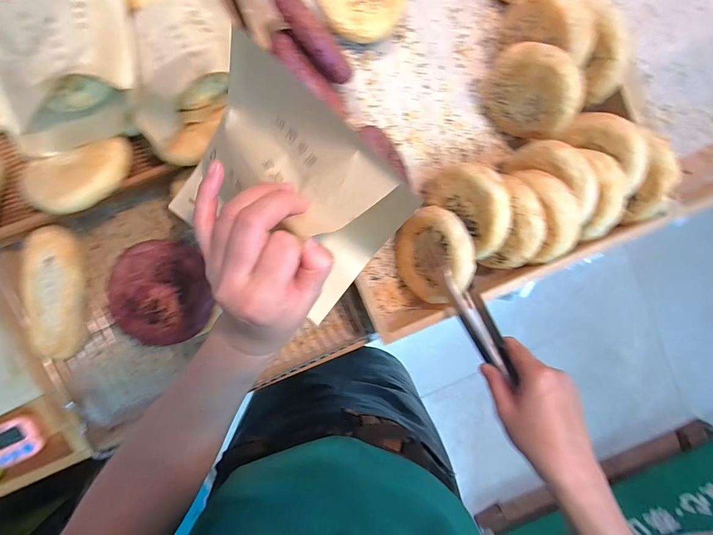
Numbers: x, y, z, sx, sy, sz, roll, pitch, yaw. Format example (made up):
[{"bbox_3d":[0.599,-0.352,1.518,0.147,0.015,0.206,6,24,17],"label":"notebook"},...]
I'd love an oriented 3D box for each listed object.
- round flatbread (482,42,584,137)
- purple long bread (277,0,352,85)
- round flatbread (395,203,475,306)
[{"bbox_3d":[0.215,-0.217,0.442,0.113,0.115,0.045,44,90,-5],"label":"round flatbread"},{"bbox_3d":[-0.049,-0.256,0.392,0.033,0.037,0.113,-46,118,0],"label":"purple long bread"},{"bbox_3d":[0.095,-0.014,0.447,0.028,0.112,0.114,-10,80,-30],"label":"round flatbread"}]

